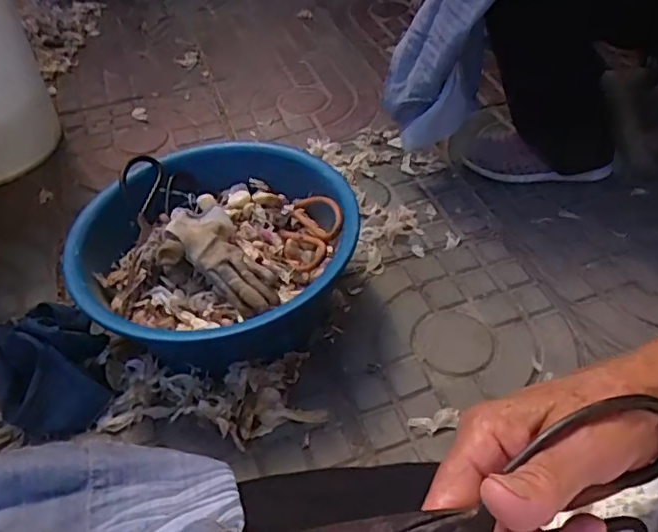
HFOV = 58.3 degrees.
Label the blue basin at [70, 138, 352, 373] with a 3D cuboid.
[{"bbox_3d":[-0.129,-0.003,0.740,0.316,0.148,0.310,-2,48,2],"label":"blue basin"}]

